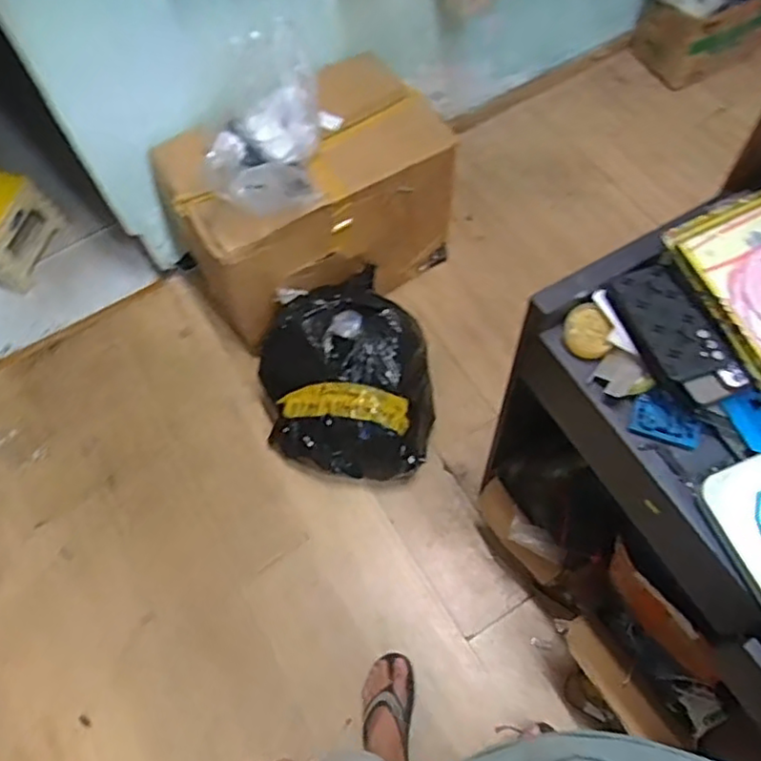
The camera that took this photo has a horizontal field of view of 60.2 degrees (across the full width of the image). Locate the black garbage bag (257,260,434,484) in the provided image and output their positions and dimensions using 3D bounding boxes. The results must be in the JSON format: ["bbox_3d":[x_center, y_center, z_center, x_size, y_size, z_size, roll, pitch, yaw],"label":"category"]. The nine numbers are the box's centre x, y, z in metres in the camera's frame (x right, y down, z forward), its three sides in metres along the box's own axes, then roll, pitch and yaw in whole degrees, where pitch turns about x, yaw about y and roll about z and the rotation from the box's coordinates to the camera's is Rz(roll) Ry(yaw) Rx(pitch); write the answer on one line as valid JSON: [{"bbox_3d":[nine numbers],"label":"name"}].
[{"bbox_3d":[-0.081,-0.028,1.569,0.404,0.257,0.490,-1,63,3],"label":"black garbage bag"}]

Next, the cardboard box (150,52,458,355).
[{"bbox_3d":[-0.177,-0.445,1.675,0.627,0.424,0.417,-36,67,-14],"label":"cardboard box"}]

